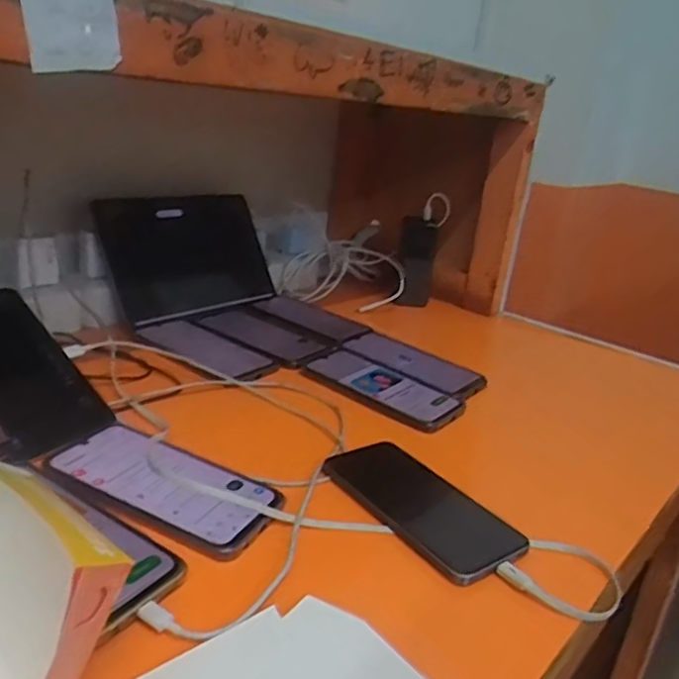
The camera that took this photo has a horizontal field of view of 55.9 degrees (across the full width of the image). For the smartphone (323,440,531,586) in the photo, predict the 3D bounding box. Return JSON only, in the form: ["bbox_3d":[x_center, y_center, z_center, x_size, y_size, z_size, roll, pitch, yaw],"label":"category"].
[{"bbox_3d":[0.062,0.129,0.502,0.076,0.012,0.162,-9,26,-38],"label":"smartphone"}]

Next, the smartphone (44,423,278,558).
[{"bbox_3d":[-0.130,0.105,0.481,0.165,0.014,0.083,16,22,20],"label":"smartphone"}]

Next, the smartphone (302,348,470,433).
[{"bbox_3d":[0.050,0.050,0.696,0.182,0.013,0.086,22,24,33],"label":"smartphone"}]

